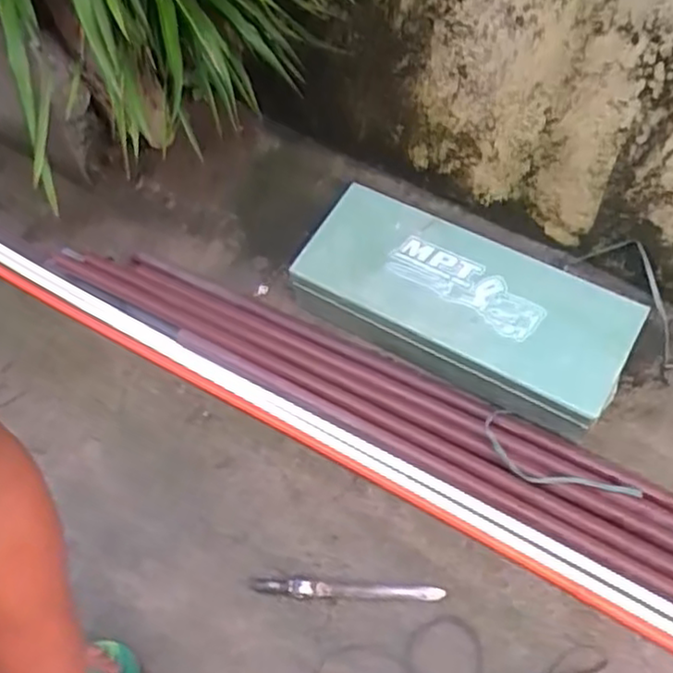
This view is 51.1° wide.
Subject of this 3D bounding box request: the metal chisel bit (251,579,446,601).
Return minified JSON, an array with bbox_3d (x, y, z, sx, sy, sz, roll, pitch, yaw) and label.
[{"bbox_3d":[0.020,0.467,1.294,0.348,0.020,0.030,3,52,1],"label":"metal chisel bit"}]

